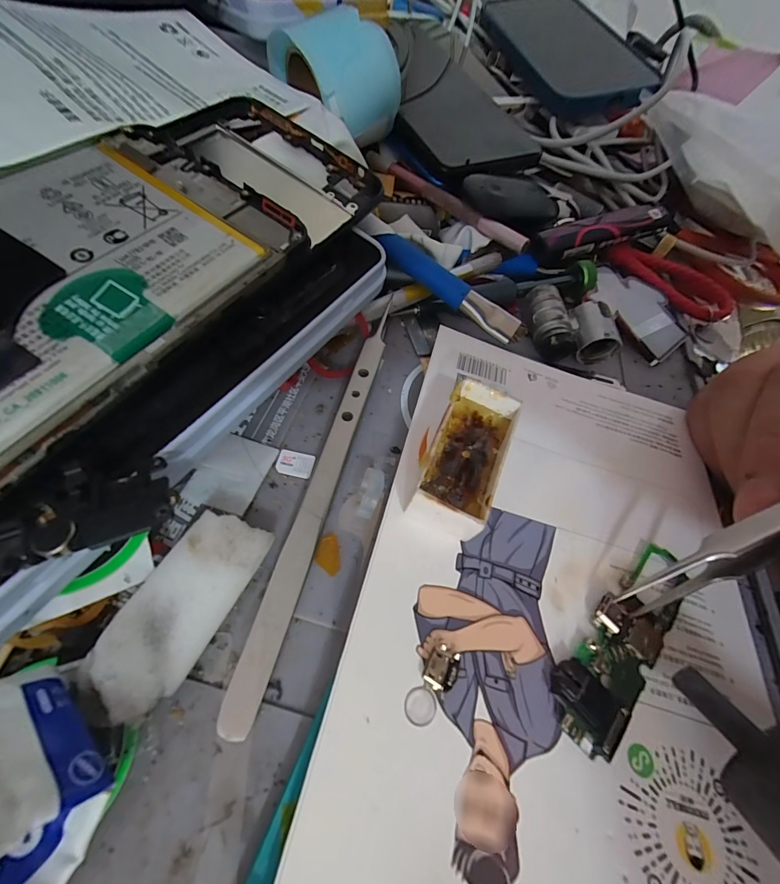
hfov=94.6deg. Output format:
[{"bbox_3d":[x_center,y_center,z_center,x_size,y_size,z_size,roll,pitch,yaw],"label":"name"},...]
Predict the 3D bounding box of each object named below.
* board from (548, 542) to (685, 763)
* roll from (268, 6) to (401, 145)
[{"bbox_3d":[0.066,0.052,0.099,0.064,0.005,0.019,-37,72,-28],"label":"board"},{"bbox_3d":[-0.037,-0.196,0.193,0.073,0.044,0.054,38,60,20],"label":"roll"}]

